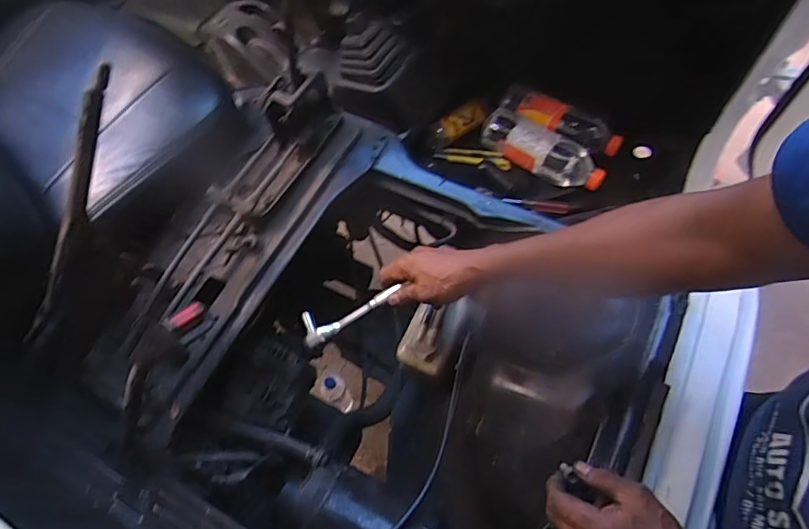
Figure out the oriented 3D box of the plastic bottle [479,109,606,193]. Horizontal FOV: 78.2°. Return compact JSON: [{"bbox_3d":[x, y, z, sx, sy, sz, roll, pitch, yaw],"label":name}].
[{"bbox_3d":[0.273,-0.227,0.988,0.257,0.064,0.074,31,66,18],"label":"plastic bottle"}]

